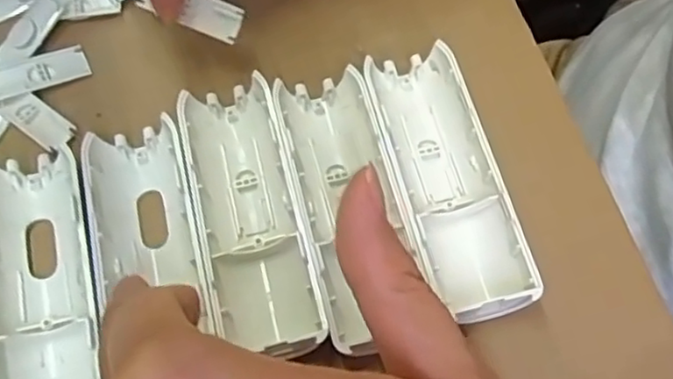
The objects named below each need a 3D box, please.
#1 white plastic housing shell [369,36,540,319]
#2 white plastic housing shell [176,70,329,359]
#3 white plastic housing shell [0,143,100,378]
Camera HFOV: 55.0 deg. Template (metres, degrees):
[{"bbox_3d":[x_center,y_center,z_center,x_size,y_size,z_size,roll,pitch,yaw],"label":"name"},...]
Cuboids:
[{"bbox_3d":[0.036,-0.005,0.217,0.032,0.015,0.095,-15,67,-6],"label":"white plastic housing shell"},{"bbox_3d":[-0.029,0.007,0.213,0.032,0.015,0.097,-14,67,-5],"label":"white plastic housing shell"},{"bbox_3d":[-0.093,0.031,0.202,0.032,0.015,0.094,-15,67,-6],"label":"white plastic housing shell"}]

